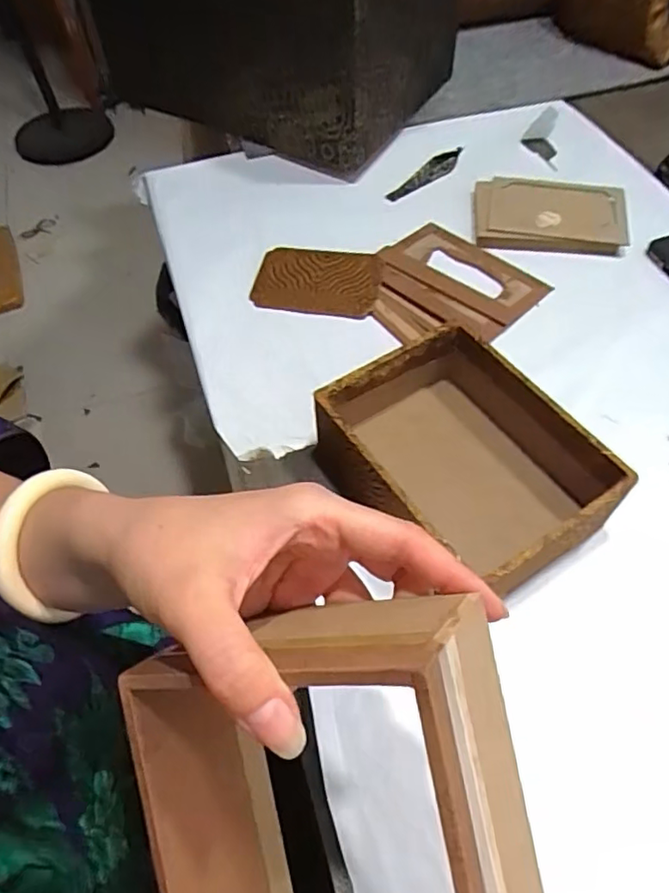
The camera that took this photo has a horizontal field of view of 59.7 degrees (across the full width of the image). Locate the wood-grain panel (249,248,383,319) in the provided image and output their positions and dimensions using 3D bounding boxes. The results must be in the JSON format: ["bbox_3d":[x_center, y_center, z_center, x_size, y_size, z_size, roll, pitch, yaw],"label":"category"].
[{"bbox_3d":[-0.016,-0.166,0.585,0.121,0.013,0.082,6,56,7],"label":"wood-grain panel"}]

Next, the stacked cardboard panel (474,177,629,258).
[{"bbox_3d":[0.232,-0.250,0.627,0.155,0.024,0.103,6,56,6],"label":"stacked cardboard panel"}]

